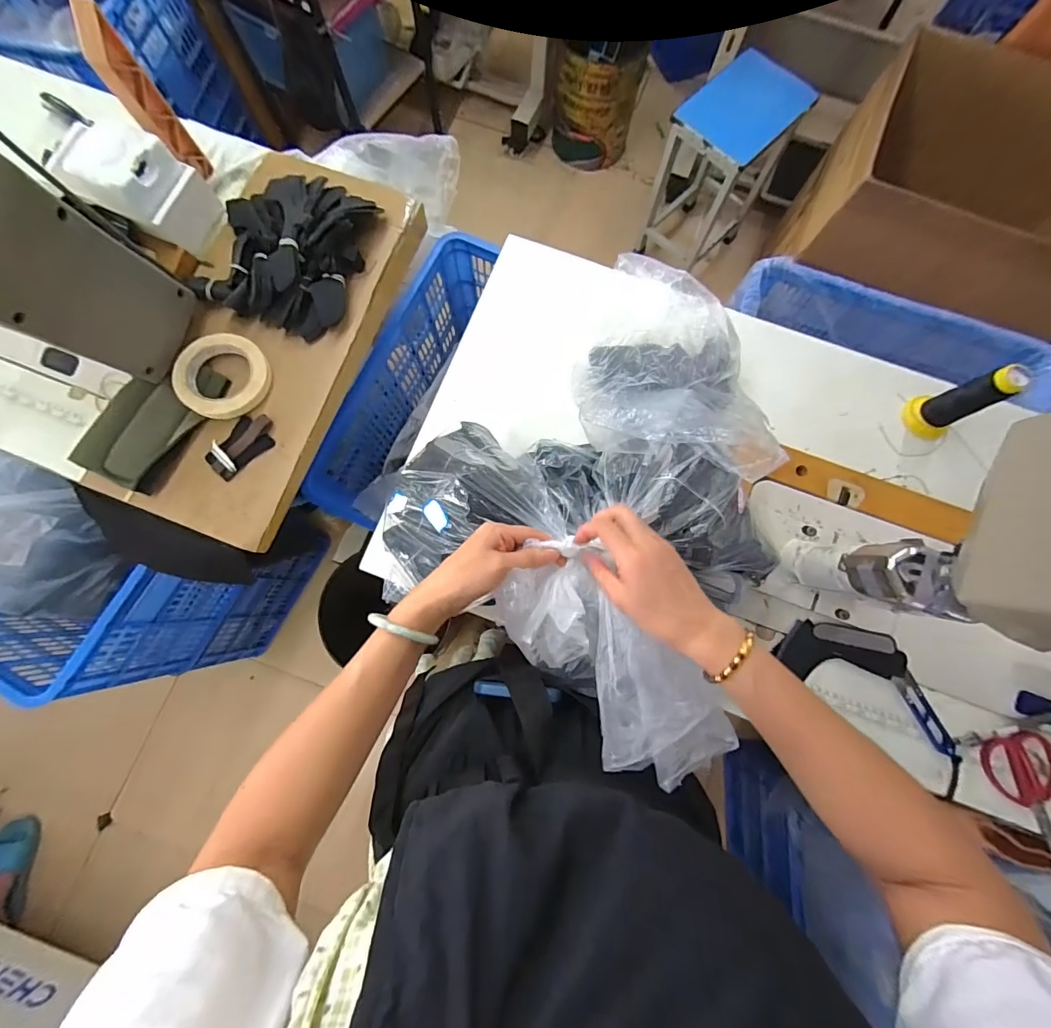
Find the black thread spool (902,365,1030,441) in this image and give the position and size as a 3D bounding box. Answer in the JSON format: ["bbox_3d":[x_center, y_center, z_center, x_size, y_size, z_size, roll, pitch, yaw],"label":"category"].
[{"bbox_3d":[0.554,-0.142,0.562,0.052,0.111,0.058,-21,80,-4],"label":"black thread spool"}]

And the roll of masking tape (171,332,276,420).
[{"bbox_3d":[-0.395,-0.179,0.578,0.109,0.028,0.109,0,79,0],"label":"roll of masking tape"}]

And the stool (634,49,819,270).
[{"bbox_3d":[0.560,-1.002,1.320,0.268,0.401,0.352,34,81,6],"label":"stool"}]

